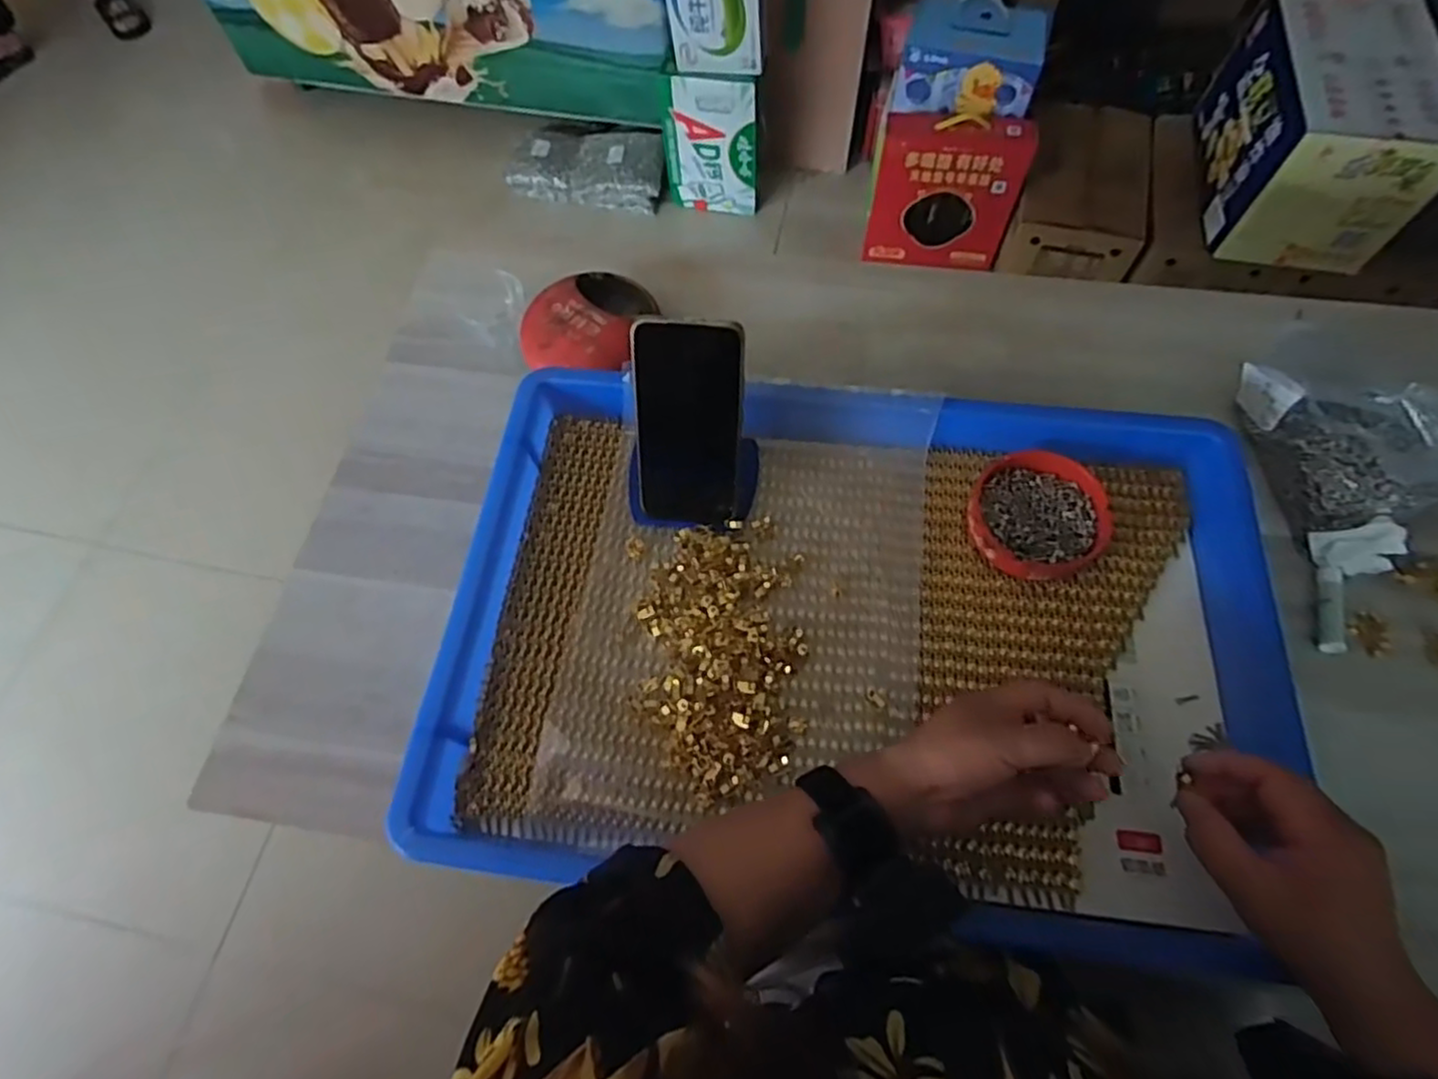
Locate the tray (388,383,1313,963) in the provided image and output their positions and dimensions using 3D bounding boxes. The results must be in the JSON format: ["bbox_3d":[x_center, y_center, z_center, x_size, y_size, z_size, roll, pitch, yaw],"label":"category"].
[{"bbox_3d":[0.097,0.054,0.510,0.549,0.052,0.380,6,65,4],"label":"tray"}]

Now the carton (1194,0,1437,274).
[{"bbox_3d":[1.146,-0.778,1.377,0.282,0.297,0.429,10,65,6],"label":"carton"}]

